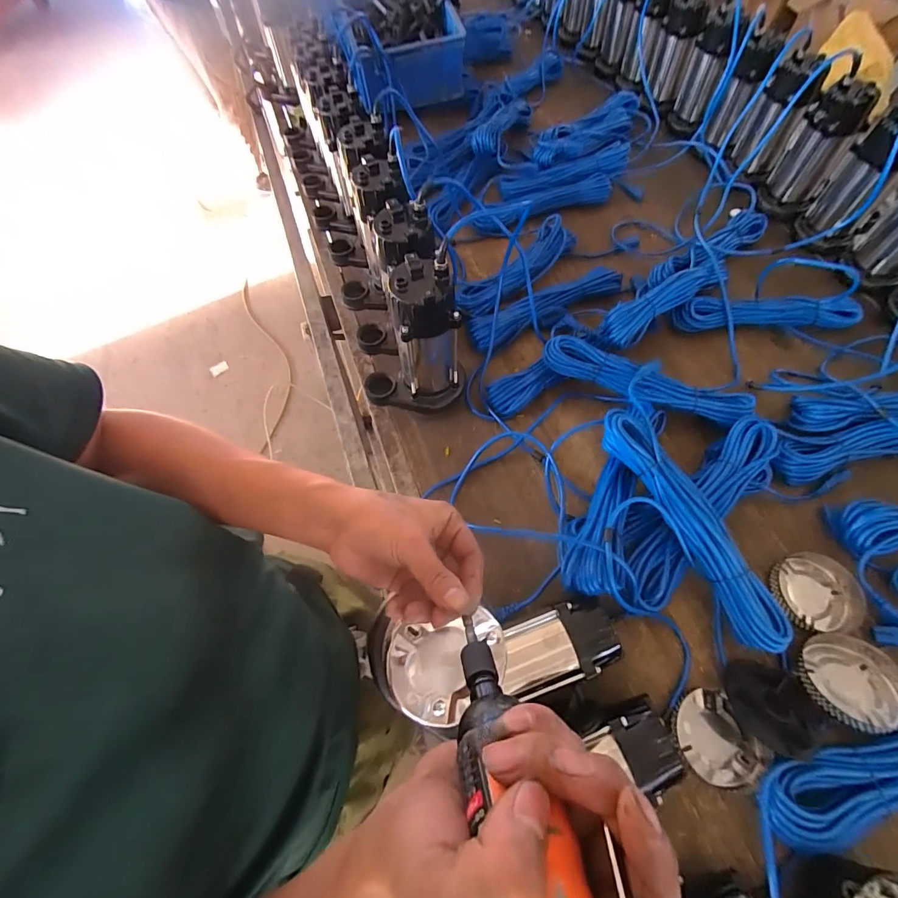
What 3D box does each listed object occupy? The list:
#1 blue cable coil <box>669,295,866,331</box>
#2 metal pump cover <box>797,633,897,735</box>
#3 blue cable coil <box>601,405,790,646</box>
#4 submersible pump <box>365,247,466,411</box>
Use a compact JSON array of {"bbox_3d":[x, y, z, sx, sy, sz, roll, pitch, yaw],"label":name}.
[{"bbox_3d":[0.610,-0.264,0.808,0.339,0.044,0.070,-2,62,1],"label":"blue cable coil"},{"bbox_3d":[0.501,0.291,0.517,0.103,0.026,0.109,26,54,38],"label":"metal pump cover"},{"bbox_3d":[0.330,0.095,0.571,0.063,0.066,0.358,-25,64,-10],"label":"blue cable coil"},{"bbox_3d":[-0.062,-0.156,0.658,0.164,0.274,0.121,-15,63,-5],"label":"submersible pump"}]

